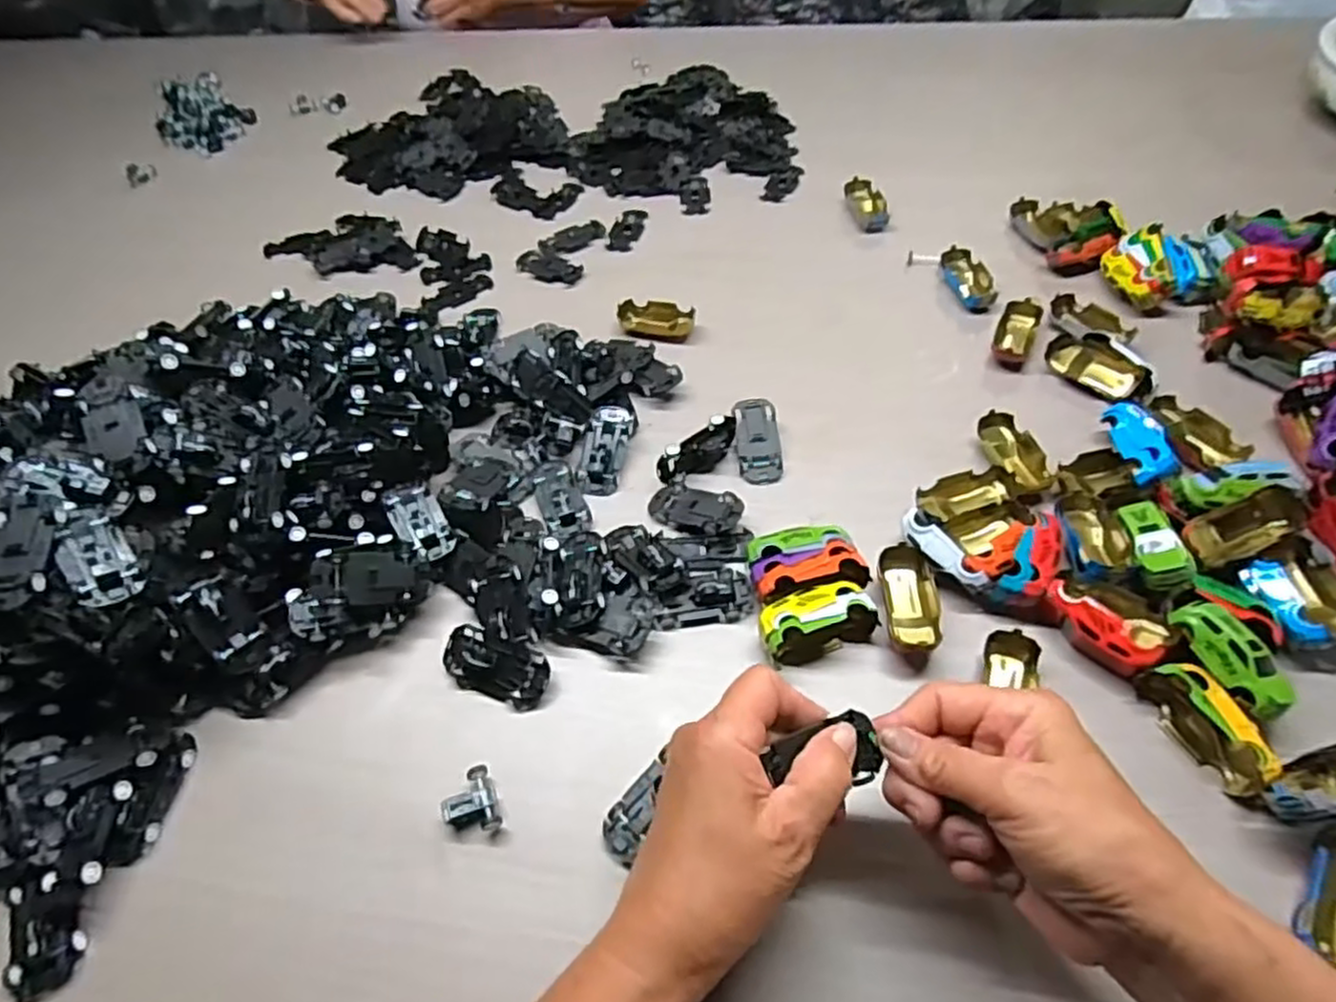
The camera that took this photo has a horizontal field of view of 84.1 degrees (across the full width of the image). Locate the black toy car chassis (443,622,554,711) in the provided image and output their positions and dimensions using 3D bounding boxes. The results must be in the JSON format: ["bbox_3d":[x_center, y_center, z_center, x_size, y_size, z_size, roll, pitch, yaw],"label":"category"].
[{"bbox_3d":[-0.098,0.095,0.428,0.063,0.020,0.032,15,54,17],"label":"black toy car chassis"}]

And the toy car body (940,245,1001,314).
[{"bbox_3d":[0.252,-0.185,0.617,0.031,0.016,0.066,-7,51,0],"label":"toy car body"}]

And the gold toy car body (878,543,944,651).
[{"bbox_3d":[0.140,0.057,0.428,0.031,0.018,0.069,0,51,5],"label":"gold toy car body"}]

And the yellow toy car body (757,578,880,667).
[{"bbox_3d":[0.085,0.066,0.425,0.065,0.028,0.032,-17,52,-8],"label":"yellow toy car body"}]

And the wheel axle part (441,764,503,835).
[{"bbox_3d":[-0.102,0.157,0.383,0.025,0.016,0.032,-18,52,-9],"label":"wheel axle part"}]

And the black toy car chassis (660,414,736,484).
[{"bbox_3d":[0.023,-0.037,0.509,0.067,0.027,0.017,-35,56,-22],"label":"black toy car chassis"}]

